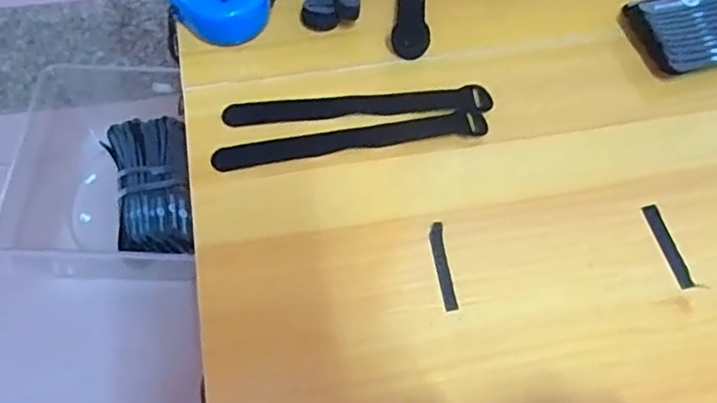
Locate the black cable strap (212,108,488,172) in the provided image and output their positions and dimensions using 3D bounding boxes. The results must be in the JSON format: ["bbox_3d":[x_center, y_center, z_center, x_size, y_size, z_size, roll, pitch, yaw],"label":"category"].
[{"bbox_3d":[-0.005,-0.047,0.461,0.200,0.011,0.023,-7,65,-6],"label":"black cable strap"}]

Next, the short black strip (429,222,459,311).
[{"bbox_3d":[0.056,0.042,0.410,0.010,0.004,0.061,-6,65,-6],"label":"short black strip"}]

